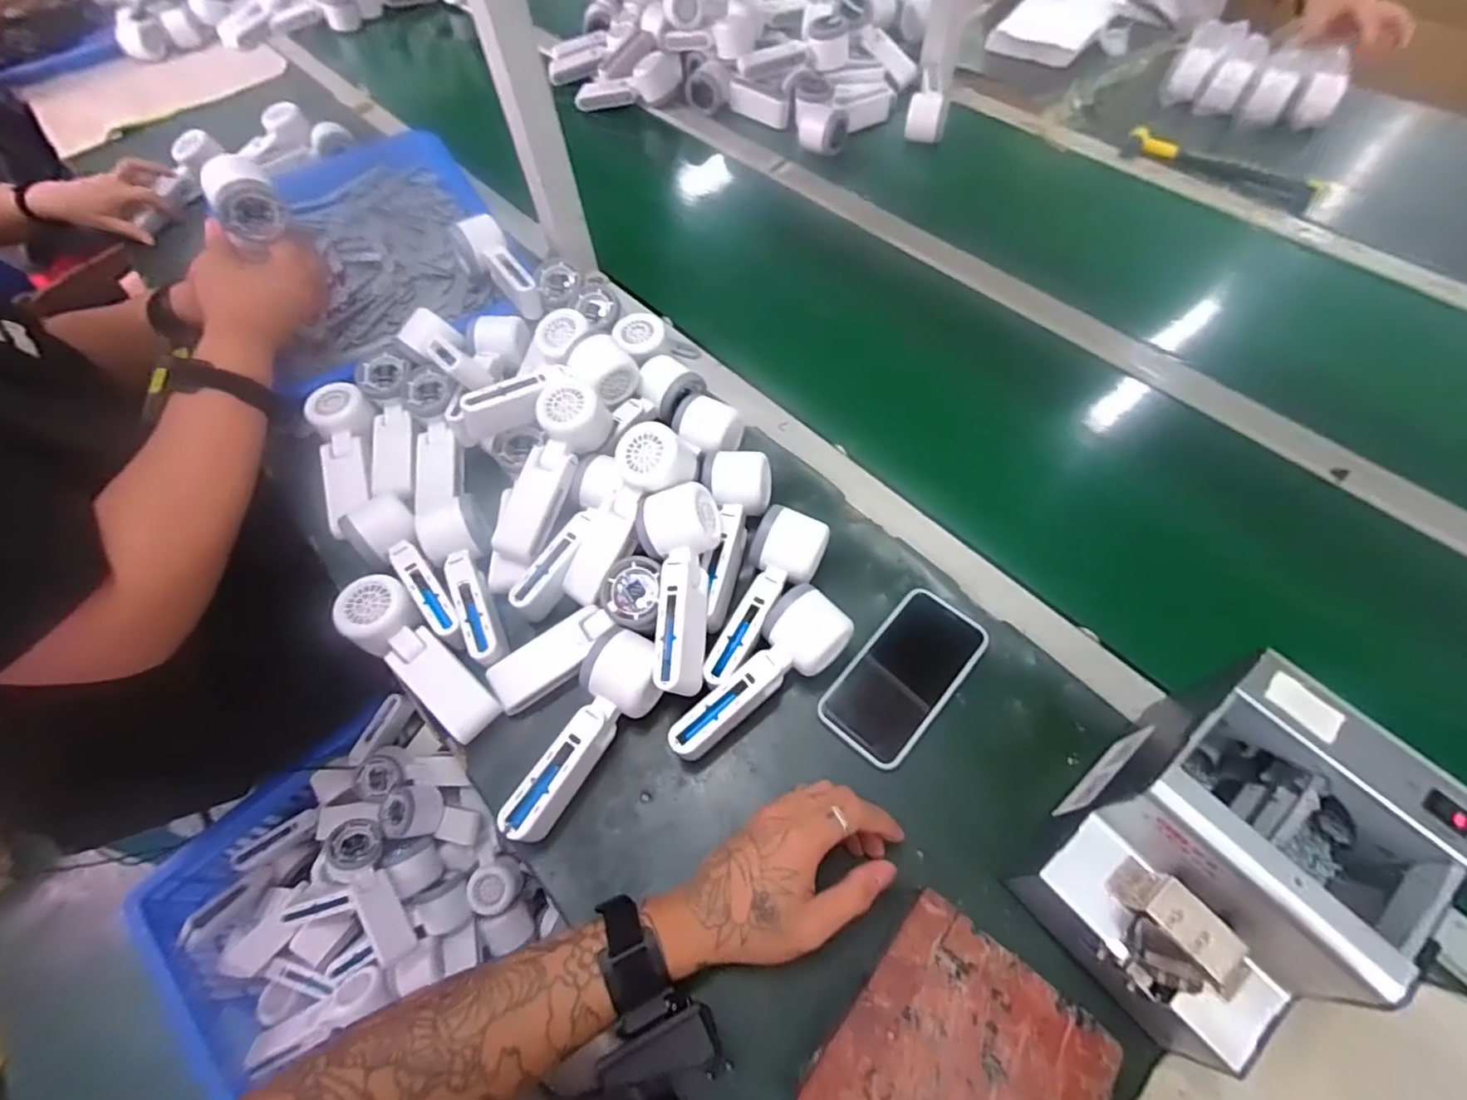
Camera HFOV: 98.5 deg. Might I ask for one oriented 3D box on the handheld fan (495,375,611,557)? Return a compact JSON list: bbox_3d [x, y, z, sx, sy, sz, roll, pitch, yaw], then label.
[{"bbox_3d":[-0.166,-0.071,0.573,0.056,0.048,0.162,22,85,10],"label":"handheld fan"}]

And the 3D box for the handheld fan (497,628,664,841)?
[{"bbox_3d":[-0.108,0.141,0.476,0.057,0.049,0.163,20,62,14],"label":"handheld fan"}]

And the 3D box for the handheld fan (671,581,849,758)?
[{"bbox_3d":[0.022,0.101,0.490,0.059,0.043,0.160,38,68,22],"label":"handheld fan"}]

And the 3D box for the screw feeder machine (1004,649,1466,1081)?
[{"bbox_3d":[0.284,0.184,0.377,0.175,0.156,0.124,-41,65,-19],"label":"screw feeder machine"}]

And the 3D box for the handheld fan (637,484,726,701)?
[{"bbox_3d":[-0.044,0.028,0.496,0.065,0.048,0.165,-1,59,2],"label":"handheld fan"}]

